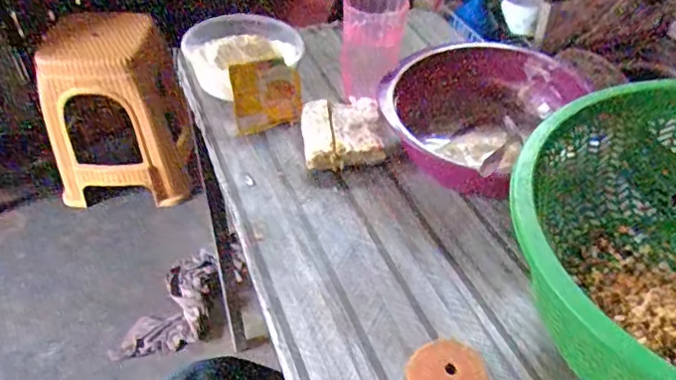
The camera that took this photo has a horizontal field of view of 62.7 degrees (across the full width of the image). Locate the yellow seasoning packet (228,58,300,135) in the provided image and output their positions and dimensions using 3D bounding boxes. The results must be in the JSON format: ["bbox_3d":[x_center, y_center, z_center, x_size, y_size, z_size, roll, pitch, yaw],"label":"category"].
[{"bbox_3d":[-0.080,-0.108,0.633,0.075,0.076,0.018,-9,11,-10],"label":"yellow seasoning packet"}]

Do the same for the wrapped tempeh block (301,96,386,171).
[{"bbox_3d":[0.003,-0.064,0.621,0.085,0.034,0.101,-2,43,-7],"label":"wrapped tempeh block"}]

